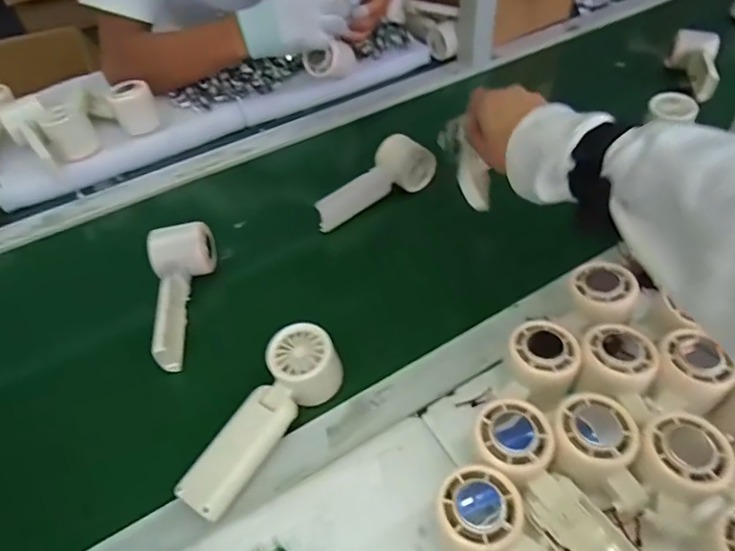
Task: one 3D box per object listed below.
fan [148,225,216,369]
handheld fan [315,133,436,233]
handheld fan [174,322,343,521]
[{"bbox_3d":[-0.189,0.017,0.524,0.057,0.046,0.154,-8,47,-4],"label":"fan"},{"bbox_3d":[0.005,-0.118,0.631,0.160,0.046,0.061,-25,50,-19],"label":"handheld fan"},{"bbox_3d":[-0.088,0.110,0.422,0.055,0.043,0.159,29,55,27],"label":"handheld fan"}]

